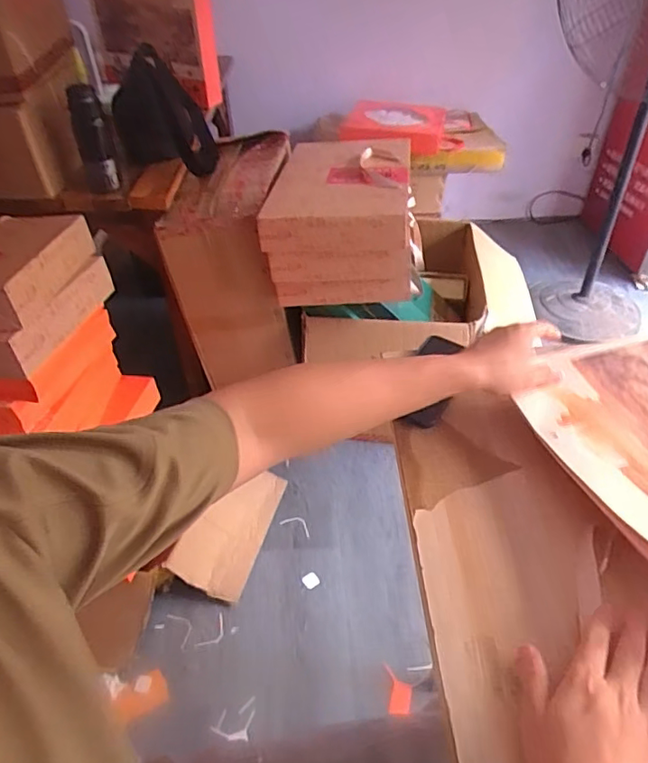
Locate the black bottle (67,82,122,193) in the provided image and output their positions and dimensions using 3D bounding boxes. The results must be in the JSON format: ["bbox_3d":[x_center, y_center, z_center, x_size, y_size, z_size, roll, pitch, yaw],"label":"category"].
[{"bbox_3d":[-0.470,-0.493,1.136,0.066,0.205,0.048,-18,45,-18],"label":"black bottle"}]

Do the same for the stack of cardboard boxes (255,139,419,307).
[{"bbox_3d":[0.059,-0.380,1.371,0.340,0.242,0.437,7,43,9],"label":"stack of cardboard boxes"}]

